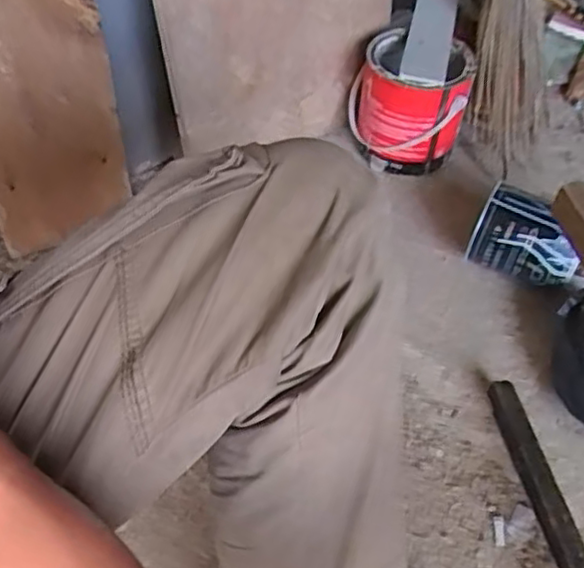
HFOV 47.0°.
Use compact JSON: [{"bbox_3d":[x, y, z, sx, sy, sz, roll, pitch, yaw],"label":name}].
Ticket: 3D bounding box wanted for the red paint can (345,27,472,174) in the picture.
[{"bbox_3d":[0.170,-0.267,1.007,0.170,0.152,0.146,16,52,10],"label":"red paint can"}]

